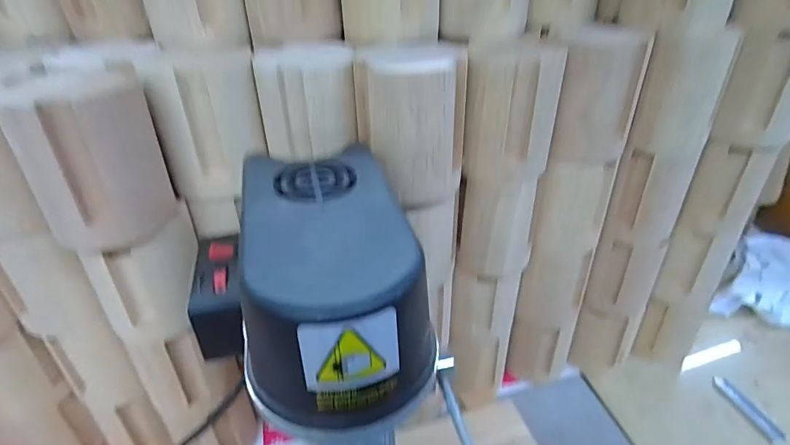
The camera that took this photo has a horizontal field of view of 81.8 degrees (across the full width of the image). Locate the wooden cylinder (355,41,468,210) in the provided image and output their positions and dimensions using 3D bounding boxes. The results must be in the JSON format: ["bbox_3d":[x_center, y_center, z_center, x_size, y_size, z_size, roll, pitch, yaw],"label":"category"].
[{"bbox_3d":[0.012,-0.075,0.342,0.079,0.098,0.077,2,35,4],"label":"wooden cylinder"}]

